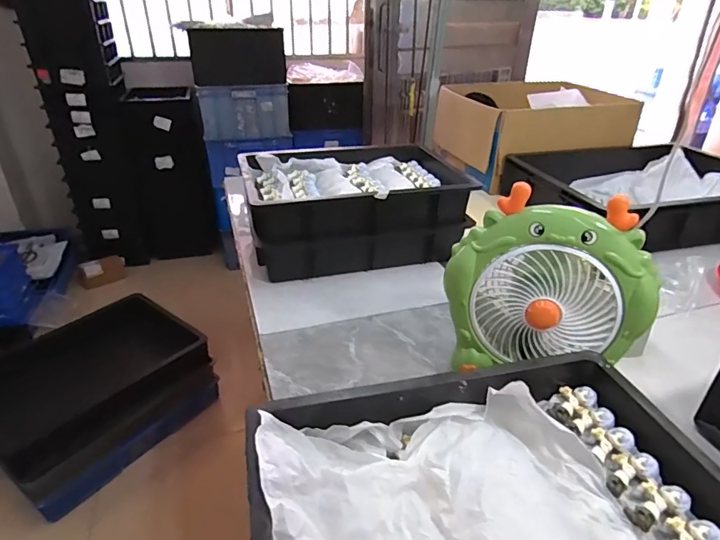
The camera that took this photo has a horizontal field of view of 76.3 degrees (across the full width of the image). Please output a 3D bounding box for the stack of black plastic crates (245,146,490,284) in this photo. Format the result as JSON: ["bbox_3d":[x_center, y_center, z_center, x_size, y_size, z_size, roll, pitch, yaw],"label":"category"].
[{"bbox_3d":[-0.009,-0.144,1.028,0.469,0.167,0.313,-9,31,-17],"label":"stack of black plastic crates"}]

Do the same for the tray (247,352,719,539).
[{"bbox_3d":[0.129,0.244,0.453,0.450,0.099,0.317,-6,30,-12],"label":"tray"}]

